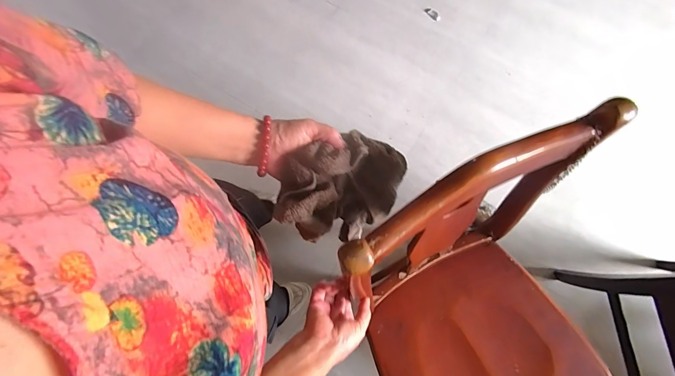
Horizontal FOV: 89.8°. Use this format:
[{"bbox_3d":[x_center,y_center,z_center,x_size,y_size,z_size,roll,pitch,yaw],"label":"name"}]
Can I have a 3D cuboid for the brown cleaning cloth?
[{"bbox_3d":[0.007,0.001,0.412,0.159,0.083,0.104,-20,74,-5],"label":"brown cleaning cloth"}]

